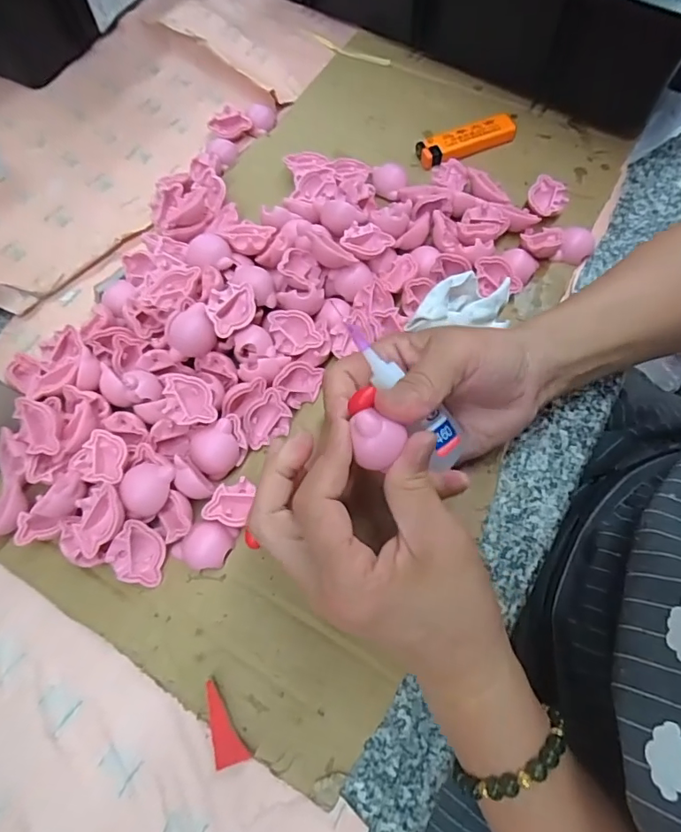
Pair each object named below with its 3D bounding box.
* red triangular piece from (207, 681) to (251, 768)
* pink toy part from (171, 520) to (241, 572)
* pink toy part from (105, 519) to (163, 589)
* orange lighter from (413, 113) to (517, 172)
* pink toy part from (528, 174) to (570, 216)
[{"bbox_3d":[-0.056,0.150,0.245,0.016,0.009,0.037,-15,68,-6],"label":"red triangular piece"},{"bbox_3d":[-0.077,0.071,0.276,0.031,0.012,0.027,15,68,7],"label":"pink toy part"},{"bbox_3d":[-0.110,0.074,0.270,0.030,0.010,0.030,-2,95,-26],"label":"pink toy part"},{"bbox_3d":[0.102,-0.221,0.395,0.082,0.014,0.022,-22,68,-8],"label":"orange lighter"},{"bbox_3d":[0.155,-0.163,0.370,0.028,0.015,0.027,25,69,11],"label":"pink toy part"}]

